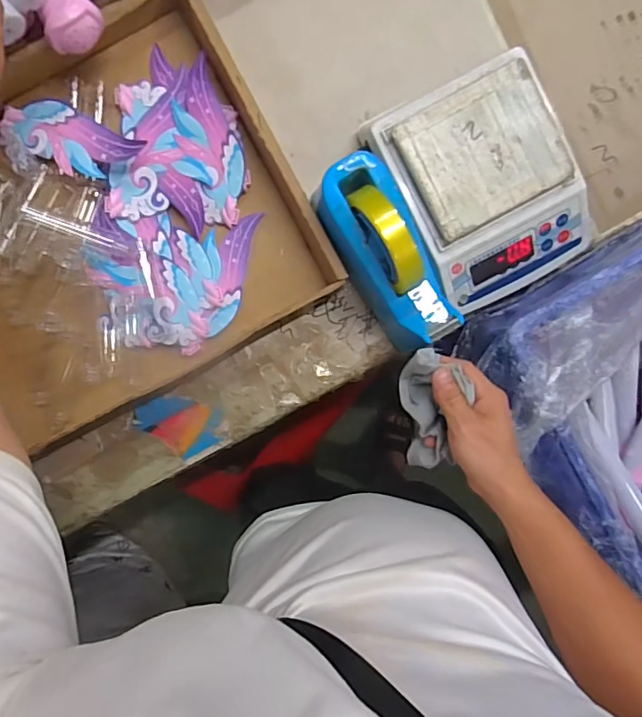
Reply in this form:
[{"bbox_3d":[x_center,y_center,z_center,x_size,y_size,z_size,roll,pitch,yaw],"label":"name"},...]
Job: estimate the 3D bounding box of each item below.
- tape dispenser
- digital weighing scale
[{"bbox_3d":[0.062,-0.103,0.511,0.071,0.124,0.187,-29,97,-1],"label":"tape dispenser"},{"bbox_3d":[0.173,-0.177,0.526,0.185,0.074,0.219,-26,95,-2],"label":"digital weighing scale"}]

